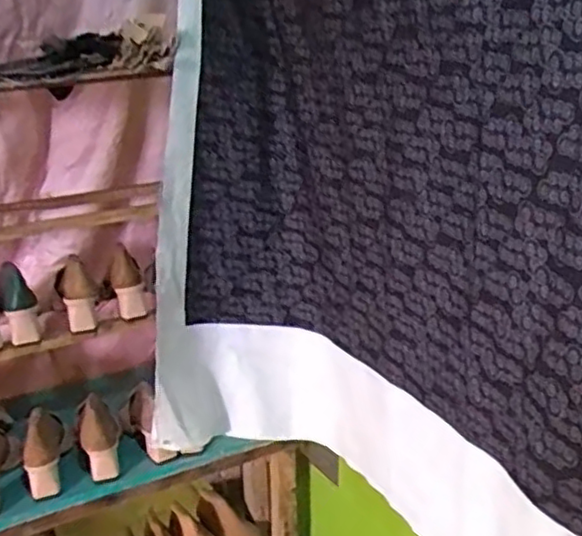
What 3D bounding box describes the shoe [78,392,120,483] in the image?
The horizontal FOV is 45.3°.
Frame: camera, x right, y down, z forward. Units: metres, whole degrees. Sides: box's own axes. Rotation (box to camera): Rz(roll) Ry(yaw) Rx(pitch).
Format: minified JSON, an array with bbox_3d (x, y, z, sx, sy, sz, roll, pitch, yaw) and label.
[{"bbox_3d":[-0.344,0.304,1.254,0.068,0.152,0.055,-9,-17,-22],"label":"shoe"}]

